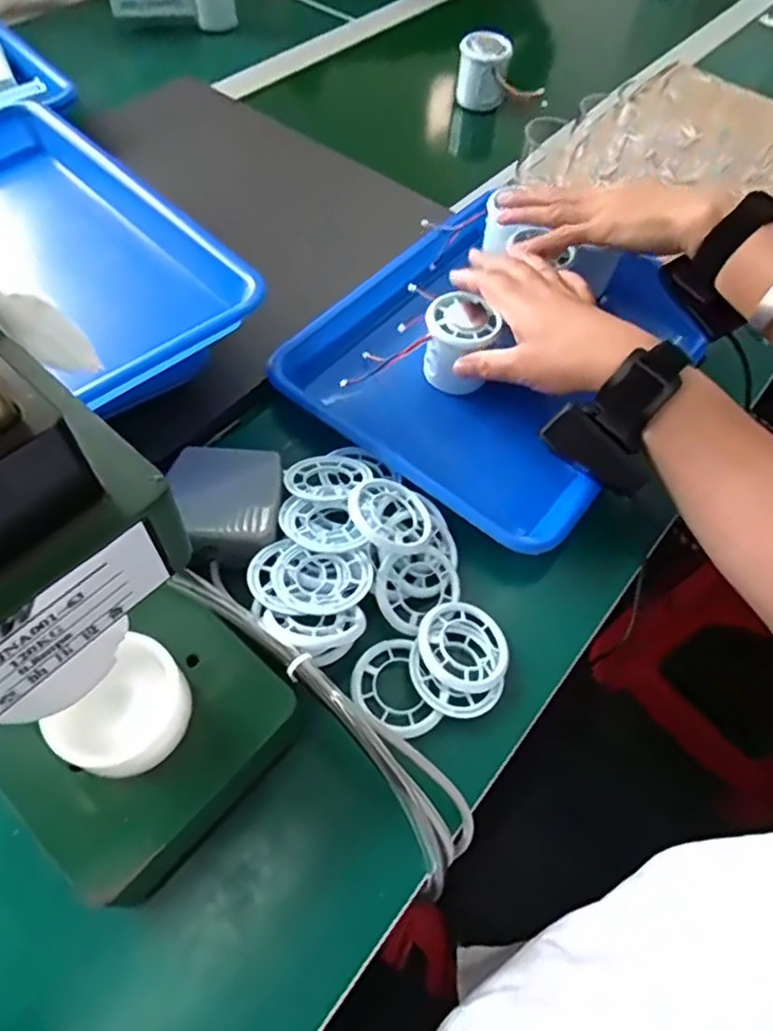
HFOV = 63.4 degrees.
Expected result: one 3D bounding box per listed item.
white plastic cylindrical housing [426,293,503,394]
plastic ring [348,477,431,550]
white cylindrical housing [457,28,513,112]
[{"bbox_3d":[0.056,-0.131,0.482,0.053,0.056,0.048,15,58,5],"label":"white plastic cylindrical housing"},{"bbox_3d":[0.002,0.000,0.392,0.055,0.007,0.051,27,44,-12],"label":"plastic ring"},{"bbox_3d":[0.110,-0.503,0.713,0.056,0.065,0.065,10,58,2],"label":"white cylindrical housing"}]

